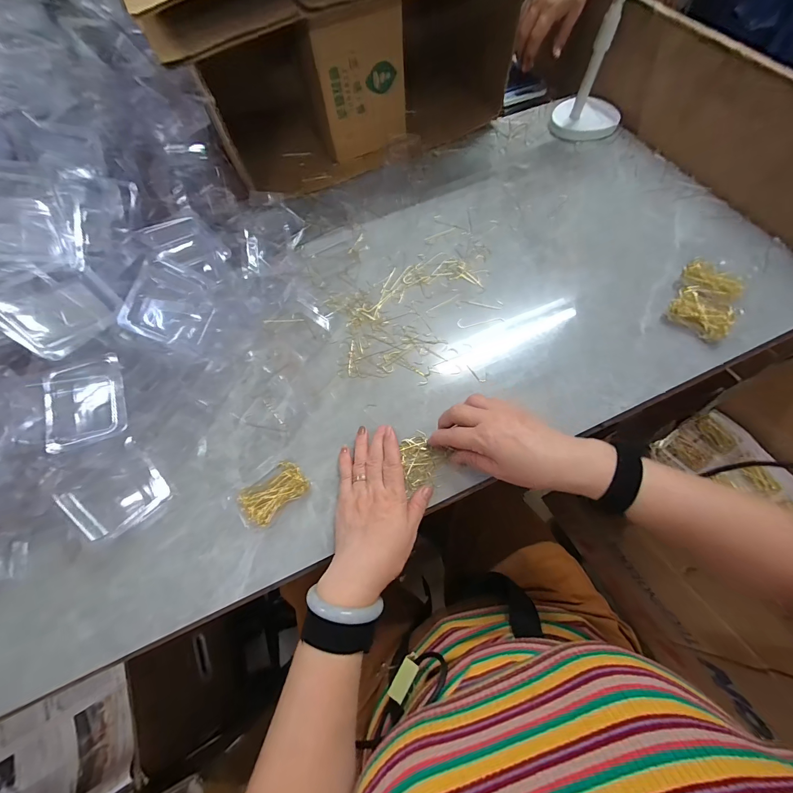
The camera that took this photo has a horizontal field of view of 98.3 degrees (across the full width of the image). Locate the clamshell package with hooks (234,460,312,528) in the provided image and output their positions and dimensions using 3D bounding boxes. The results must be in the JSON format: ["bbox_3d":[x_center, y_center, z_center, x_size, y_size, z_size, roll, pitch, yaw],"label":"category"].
[{"bbox_3d":[-0.135,0.105,0.375,0.074,0.013,0.048,-36,69,-15],"label":"clamshell package with hooks"}]

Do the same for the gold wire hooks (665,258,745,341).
[{"bbox_3d":[0.406,-0.129,0.453,0.073,0.028,0.115,35,70,16],"label":"gold wire hooks"}]

